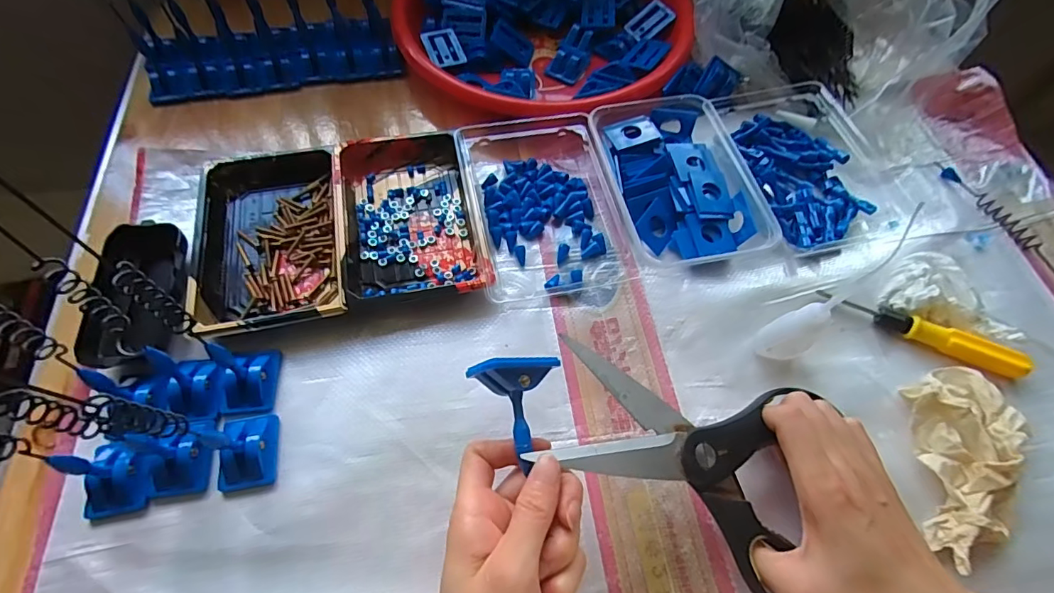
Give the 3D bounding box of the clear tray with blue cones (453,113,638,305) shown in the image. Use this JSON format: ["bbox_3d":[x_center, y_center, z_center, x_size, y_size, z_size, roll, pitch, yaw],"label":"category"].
[{"bbox_3d":[0.011,-0.086,0.403,0.118,0.031,0.175,-12,64,-8],"label":"clear tray with blue cones"}]

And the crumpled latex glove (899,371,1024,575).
[{"bbox_3d":[0.276,0.102,0.311,0.066,0.029,0.128,26,65,11],"label":"crumpled latex glove"}]

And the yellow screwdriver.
[{"bbox_3d":[0.289,0.025,0.356,0.140,0.018,0.020,23,64,10],"label":"yellow screwdriver"}]

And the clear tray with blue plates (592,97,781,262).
[{"bbox_3d":[0.122,-0.099,0.407,0.111,0.033,0.157,-9,63,-7],"label":"clear tray with blue plates"}]

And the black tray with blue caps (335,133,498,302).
[{"bbox_3d":[-0.097,-0.065,0.392,0.104,0.022,0.165,-15,64,-9],"label":"black tray with blue caps"}]

